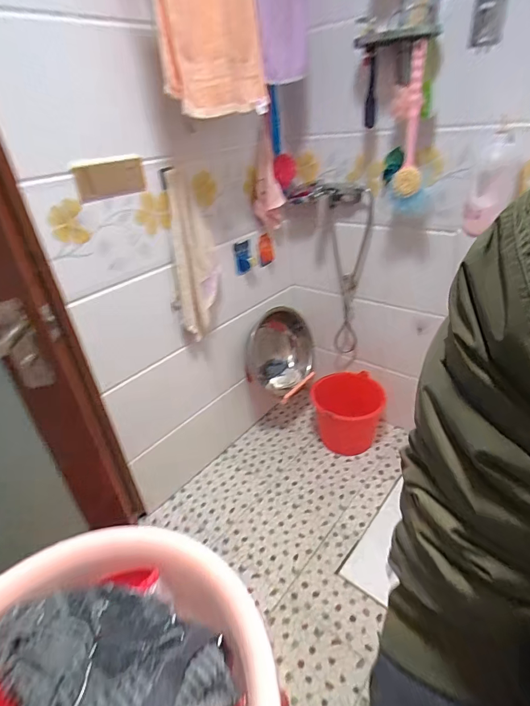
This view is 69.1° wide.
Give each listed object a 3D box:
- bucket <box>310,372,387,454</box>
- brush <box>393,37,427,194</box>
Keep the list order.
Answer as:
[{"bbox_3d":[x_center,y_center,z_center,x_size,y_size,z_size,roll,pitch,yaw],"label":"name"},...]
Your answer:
[{"bbox_3d":[0.371,0.262,1.723,0.278,0.260,0.278,-4,31,2],"label":"bucket"},{"bbox_3d":[0.437,-0.678,1.139,0.076,0.382,0.054,5,34,17],"label":"brush"}]

